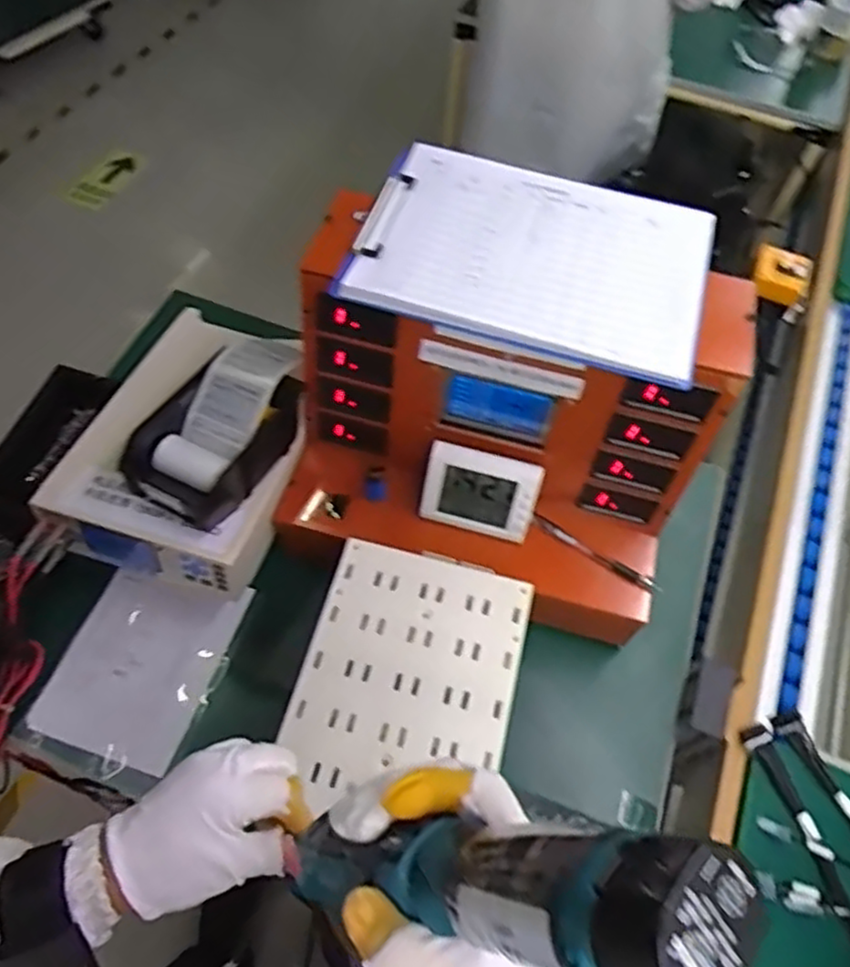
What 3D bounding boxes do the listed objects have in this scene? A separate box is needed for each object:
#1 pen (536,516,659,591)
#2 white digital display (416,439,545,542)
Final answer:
[{"bbox_3d":[0.178,0.074,0.745,0.145,0.008,0.014,31,62,14],"label":"pen"},{"bbox_3d":[0.056,0.011,0.724,0.113,0.094,0.012,15,36,2],"label":"white digital display"}]

